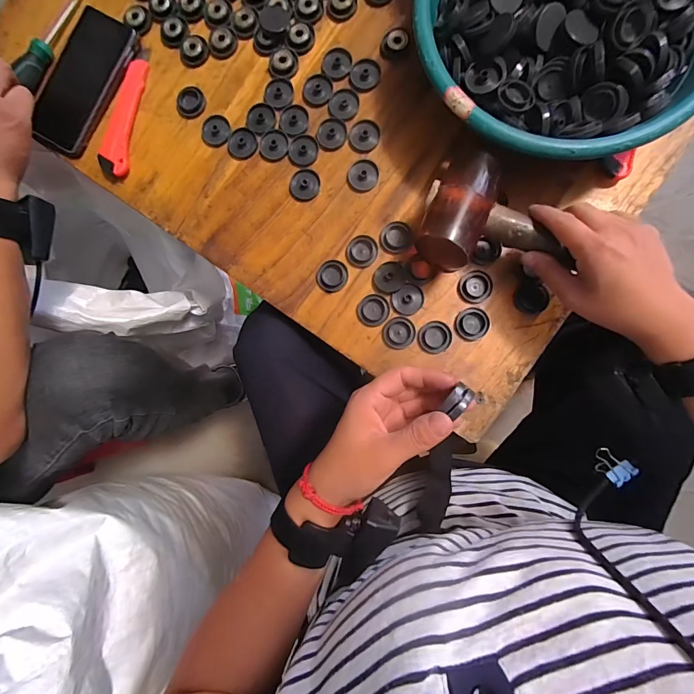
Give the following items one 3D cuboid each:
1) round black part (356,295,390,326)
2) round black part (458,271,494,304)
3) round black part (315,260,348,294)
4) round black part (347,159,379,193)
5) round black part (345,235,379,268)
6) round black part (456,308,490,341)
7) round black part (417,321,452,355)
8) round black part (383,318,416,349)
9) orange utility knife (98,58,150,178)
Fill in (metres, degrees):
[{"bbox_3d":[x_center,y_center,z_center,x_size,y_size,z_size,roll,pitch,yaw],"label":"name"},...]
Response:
[{"bbox_3d":[0.027,-0.039,0.400,0.033,0.004,0.033,0,87,5],"label":"round black part"},{"bbox_3d":[0.133,-0.062,0.387,0.033,0.011,0.032,0,87,5],"label":"round black part"},{"bbox_3d":[-0.016,-0.076,0.405,0.032,0.004,0.033,0,87,5],"label":"round black part"},{"bbox_3d":[0.017,-0.184,0.407,0.031,0.008,0.032,0,87,5],"label":"round black part"},{"bbox_3d":[0.016,-0.102,0.404,0.033,0.004,0.033,0,87,5],"label":"round black part"},{"bbox_3d":[0.129,-0.024,0.391,0.032,0.006,0.032,0,87,5],"label":"round black part"},{"bbox_3d":[0.091,-0.010,0.394,0.034,0.007,0.033,0,87,5],"label":"round black part"},{"bbox_3d":[0.054,-0.015,0.395,0.033,0.004,0.032,-6,86,5],"label":"round black part"},{"bbox_3d":[-0.255,-0.262,0.429,0.032,0.013,0.136,9,88,6],"label":"orange utility knife"}]

